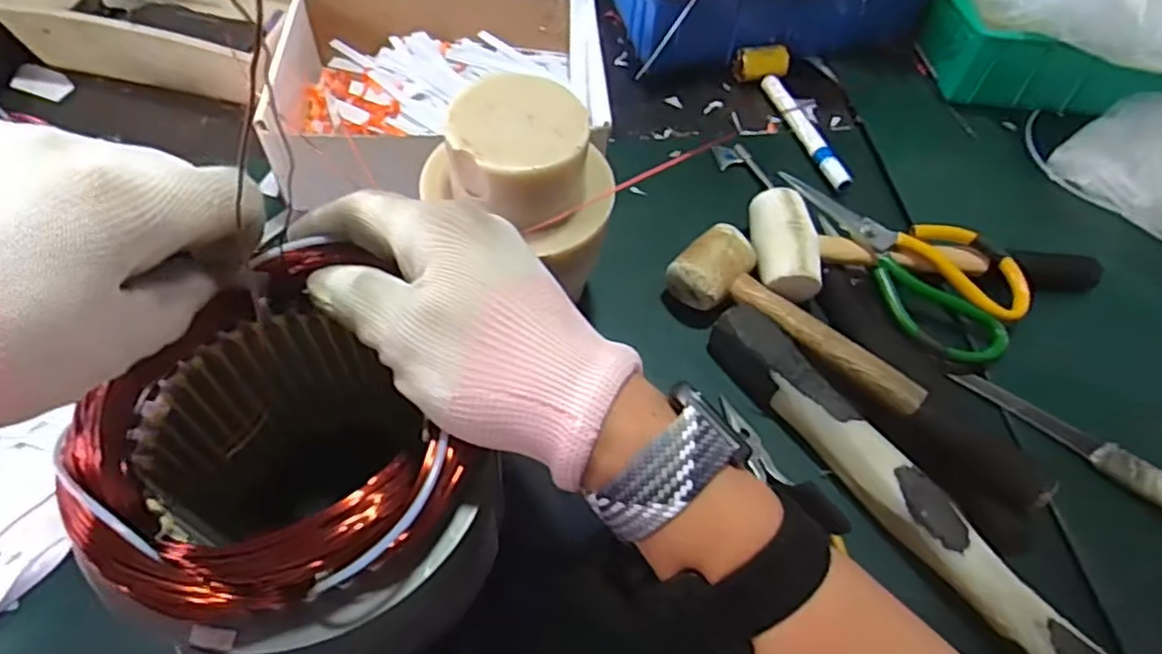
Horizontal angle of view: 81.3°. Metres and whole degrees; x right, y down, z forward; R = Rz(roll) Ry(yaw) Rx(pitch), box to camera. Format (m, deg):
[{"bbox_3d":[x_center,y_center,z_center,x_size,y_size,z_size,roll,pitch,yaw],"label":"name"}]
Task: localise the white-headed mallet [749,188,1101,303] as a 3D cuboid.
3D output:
[{"bbox_3d":[0.254,-0.045,0.501,0.261,0.056,0.085,6,58,-1],"label":"white-headed mallet"}]

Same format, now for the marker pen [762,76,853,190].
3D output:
[{"bbox_3d":[0.196,-0.174,0.593,0.017,0.013,0.147,-11,59,-11],"label":"marker pen"}]

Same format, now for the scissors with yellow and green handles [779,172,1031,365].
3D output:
[{"bbox_3d":[0.250,-0.054,0.496,0.115,0.028,0.177,-20,62,-16],"label":"scissors with yellow and green handles"}]

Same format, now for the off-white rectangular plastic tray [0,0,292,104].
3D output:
[{"bbox_3d":[-0.347,-0.287,0.600,0.240,0.063,0.190,16,58,5],"label":"off-white rectangular plastic tray"}]

